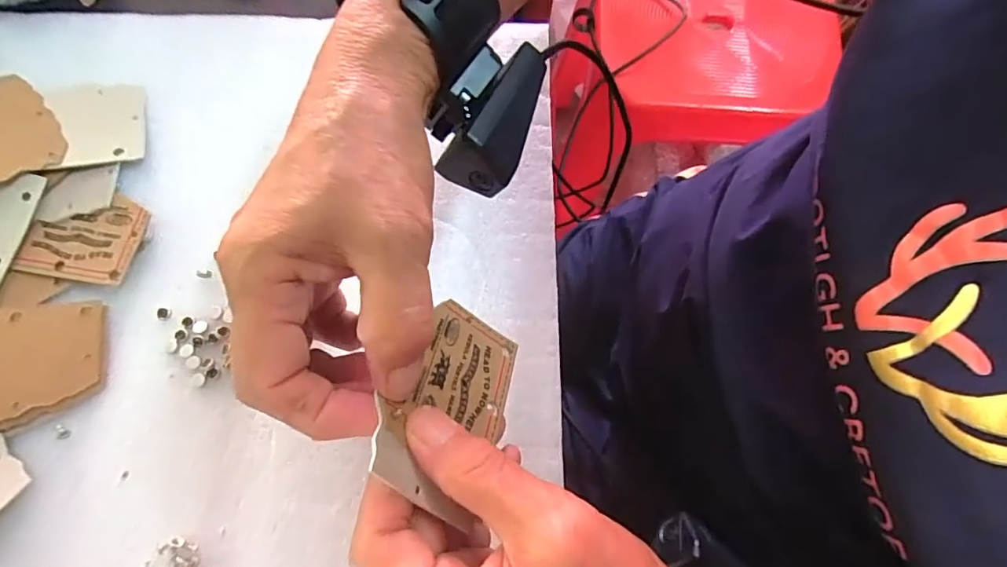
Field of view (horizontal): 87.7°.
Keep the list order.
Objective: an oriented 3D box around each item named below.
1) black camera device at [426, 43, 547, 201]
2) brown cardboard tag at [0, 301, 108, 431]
[{"bbox_3d":[-0.005,-0.079,0.232,0.038,0.029,0.069,20,75,4],"label":"black camera device"},{"bbox_3d":[-0.233,0.039,0.254,0.068,0.004,0.059,-3,73,-14],"label":"brown cardboard tag"}]

